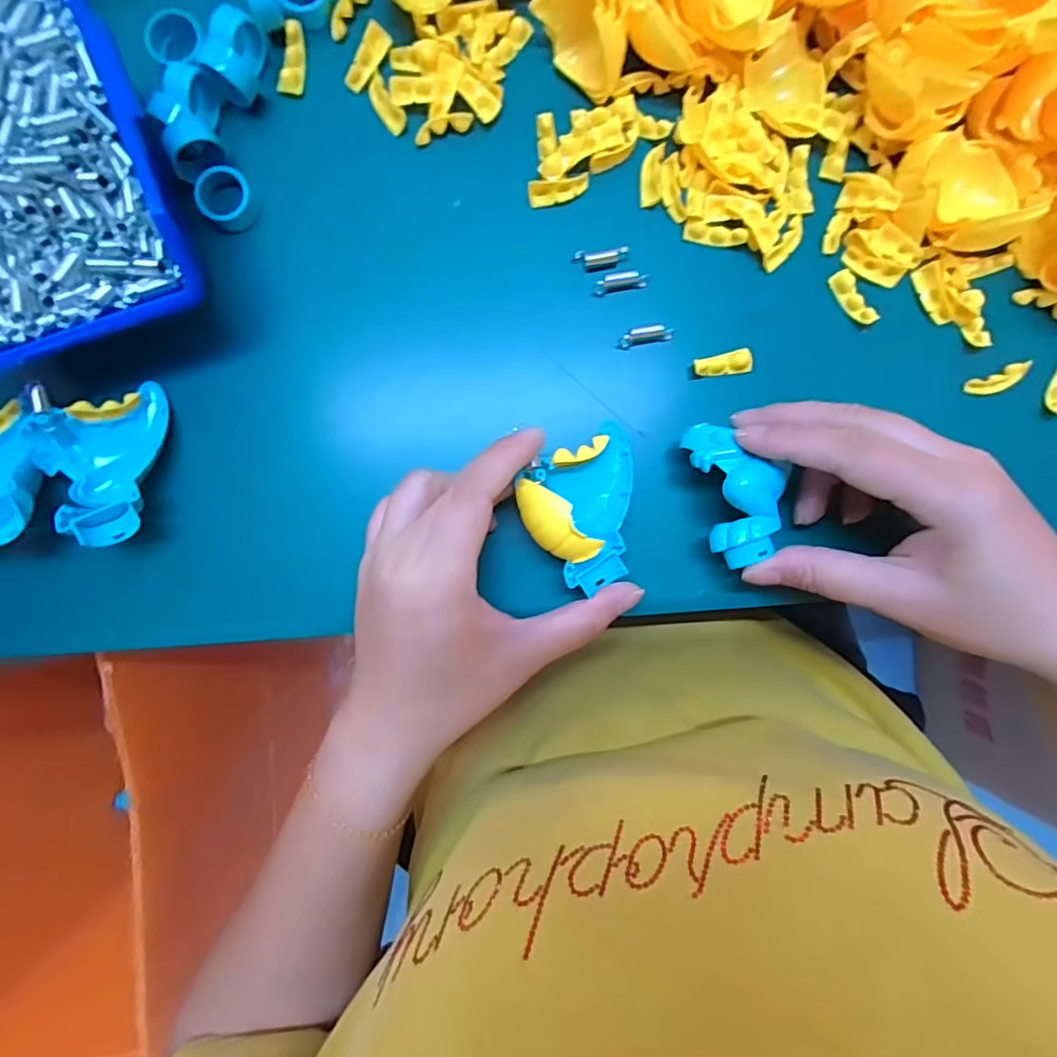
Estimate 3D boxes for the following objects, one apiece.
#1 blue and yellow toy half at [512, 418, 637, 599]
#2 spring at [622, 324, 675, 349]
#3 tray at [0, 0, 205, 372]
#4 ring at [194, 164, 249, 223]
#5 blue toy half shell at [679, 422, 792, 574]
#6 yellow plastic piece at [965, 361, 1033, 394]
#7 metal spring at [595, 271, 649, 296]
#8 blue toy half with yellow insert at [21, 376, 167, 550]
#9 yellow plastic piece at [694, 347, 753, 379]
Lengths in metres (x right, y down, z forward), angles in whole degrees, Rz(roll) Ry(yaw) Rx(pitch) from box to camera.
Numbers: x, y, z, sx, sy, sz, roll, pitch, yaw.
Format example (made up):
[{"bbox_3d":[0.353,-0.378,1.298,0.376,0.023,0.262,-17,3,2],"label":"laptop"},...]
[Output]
[{"bbox_3d":[0.022,-0.010,0.249,0.051,0.035,0.074,1,91,-1],"label":"blue and yellow toy half"},{"bbox_3d":[0.058,-0.095,0.270,0.025,0.006,0.007,-12,91,0],"label":"spring"},{"bbox_3d":[-0.211,-0.142,0.232,0.123,0.055,0.133,-19,91,0],"label":"tray"},{"bbox_3d":[-0.147,-0.160,0.264,0.020,0.013,0.026,20,91,-1],"label":"ring"},{"bbox_3d":[0.094,-0.018,0.244,0.033,0.019,0.065,-19,90,0],"label":"blue toy half shell"},{"bbox_3d":[0.234,-0.073,0.272,0.030,0.008,0.010,-21,91,0],"label":"yellow plastic piece"},{"bbox_3d":[0.046,-0.121,0.269,0.026,0.006,0.008,-10,91,0],"label":"metal spring"},{"bbox_3d":[-0.200,-0.030,0.253,0.047,0.035,0.074,-4,91,-1],"label":"blue toy half with yellow insert"},{"bbox_3d":[0.096,-0.081,0.270,0.029,0.005,0.011,-11,91,0],"label":"yellow plastic piece"}]

